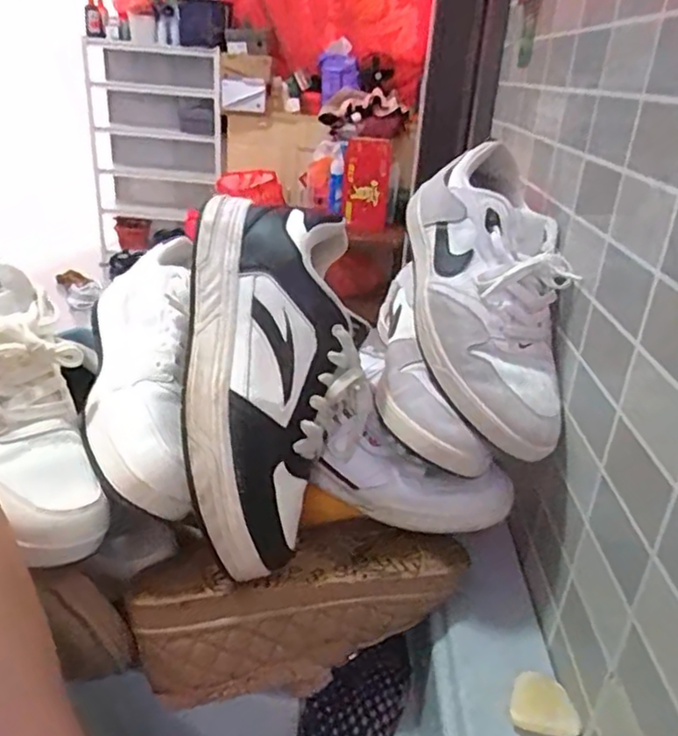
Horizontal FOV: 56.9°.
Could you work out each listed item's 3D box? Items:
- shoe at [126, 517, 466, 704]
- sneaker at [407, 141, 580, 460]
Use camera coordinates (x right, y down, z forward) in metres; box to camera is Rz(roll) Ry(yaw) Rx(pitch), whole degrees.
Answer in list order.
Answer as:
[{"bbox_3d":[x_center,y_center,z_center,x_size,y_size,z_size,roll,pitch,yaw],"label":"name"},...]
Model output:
[{"bbox_3d":[-0.028,0.174,0.483,0.247,0.086,0.096,-3,27,-16],"label":"shoe"},{"bbox_3d":[0.119,-0.064,0.485,0.112,0.081,0.264,-1,70,-12],"label":"sneaker"}]

